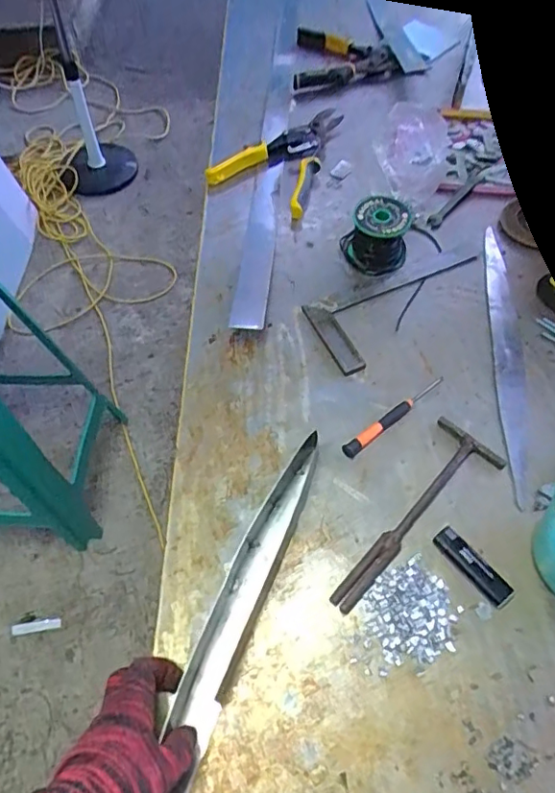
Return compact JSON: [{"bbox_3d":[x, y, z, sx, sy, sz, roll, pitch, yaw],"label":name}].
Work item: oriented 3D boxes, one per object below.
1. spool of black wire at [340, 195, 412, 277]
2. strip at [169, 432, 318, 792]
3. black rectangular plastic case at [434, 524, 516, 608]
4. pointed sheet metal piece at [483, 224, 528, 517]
[{"bbox_3d":[0.125,-0.206,0.725,0.079,0.065,0.086,-1,57,2],"label":"spool of black wire"},{"bbox_3d":[-0.075,0.290,0.459,0.048,0.044,0.594,17,63,9],"label":"strip"},{"bbox_3d":[0.181,0.156,0.531,0.023,0.009,0.081,-36,63,-18],"label":"black rectangular plastic case"},{"bbox_3d":[0.269,-0.054,0.674,0.035,0.004,0.377,9,58,-3],"label":"pointed sheet metal piece"}]

